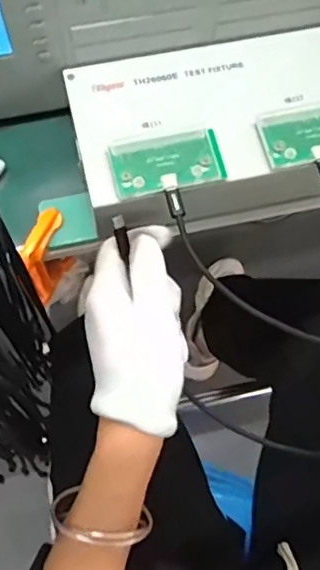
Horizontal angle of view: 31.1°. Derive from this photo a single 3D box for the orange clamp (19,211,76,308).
[{"bbox_3d":[-0.090,-0.021,0.460,0.016,0.093,0.053,22,70,6],"label":"orange clamp"}]

